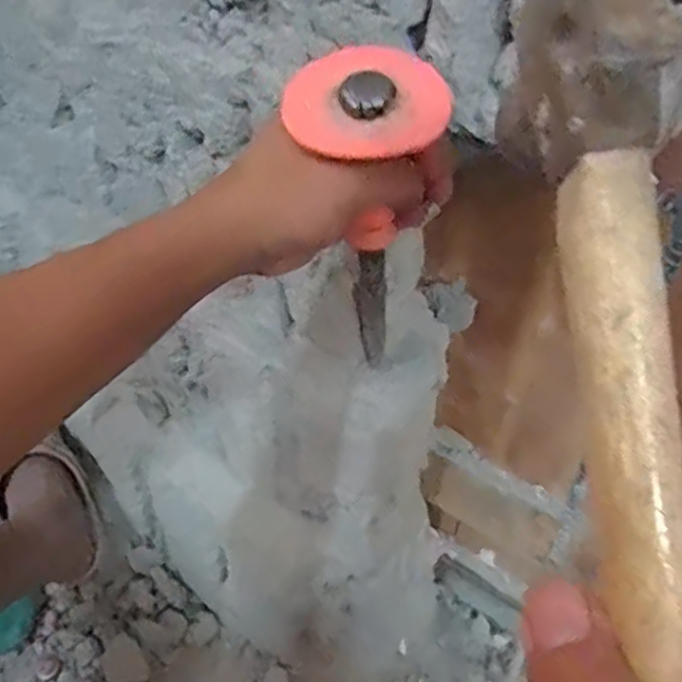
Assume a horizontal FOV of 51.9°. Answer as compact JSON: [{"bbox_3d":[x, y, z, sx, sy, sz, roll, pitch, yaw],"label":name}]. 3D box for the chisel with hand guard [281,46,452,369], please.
[{"bbox_3d":[0.012,-0.053,0.409,0.072,0.241,0.064,4,62,3],"label":"chisel with hand guard"}]

